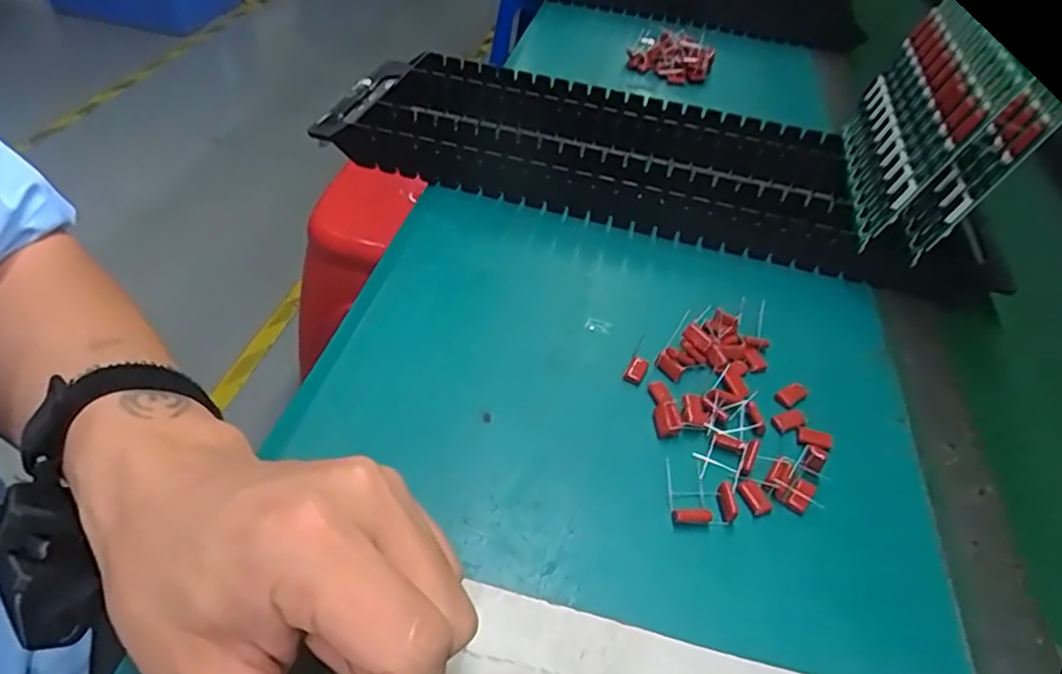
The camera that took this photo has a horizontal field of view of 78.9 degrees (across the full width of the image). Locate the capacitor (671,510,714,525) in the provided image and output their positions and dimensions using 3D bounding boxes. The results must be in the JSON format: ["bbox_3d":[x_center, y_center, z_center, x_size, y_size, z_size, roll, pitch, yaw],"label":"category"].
[{"bbox_3d":[0.070,0.079,0.281,0.017,0.006,0.005,2,44,-5],"label":"capacitor"}]

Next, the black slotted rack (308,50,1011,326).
[{"bbox_3d":[0.083,-0.124,0.468,0.460,0.039,0.140,14,45,7],"label":"black slotted rack"}]

